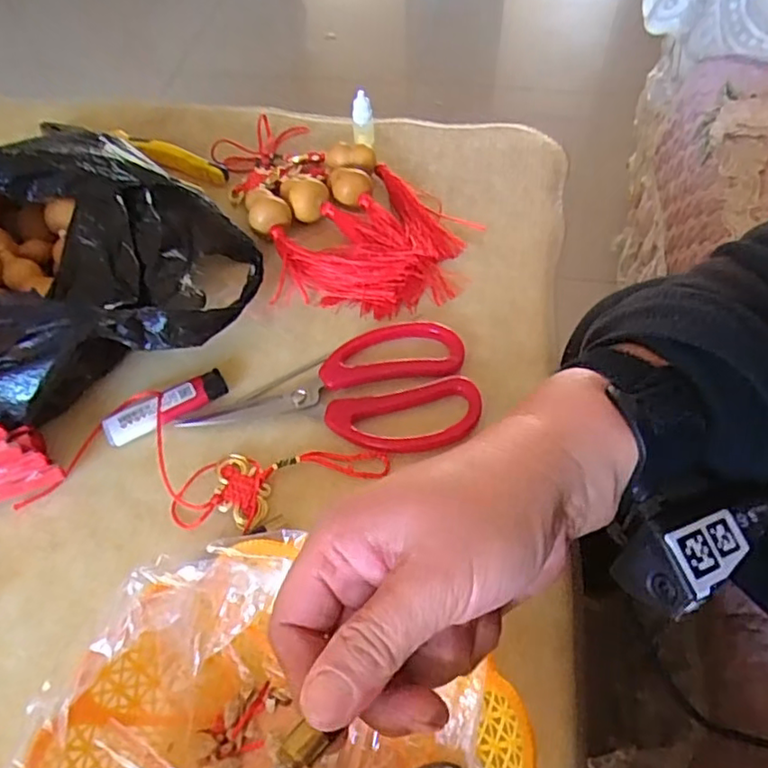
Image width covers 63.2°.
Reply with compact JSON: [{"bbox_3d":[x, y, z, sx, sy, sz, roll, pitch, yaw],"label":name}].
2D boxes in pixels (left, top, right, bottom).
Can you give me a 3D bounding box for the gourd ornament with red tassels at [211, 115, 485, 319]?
[{"bbox_3d":[-0.039,-0.153,0.514,0.146,0.029,0.250,-27,58,-15],"label":"gourd ornament with red tassels"}]

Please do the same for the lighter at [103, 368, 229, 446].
[{"bbox_3d":[-0.143,0.016,0.412,0.079,0.011,0.023,-27,58,-15],"label":"lighter"}]

